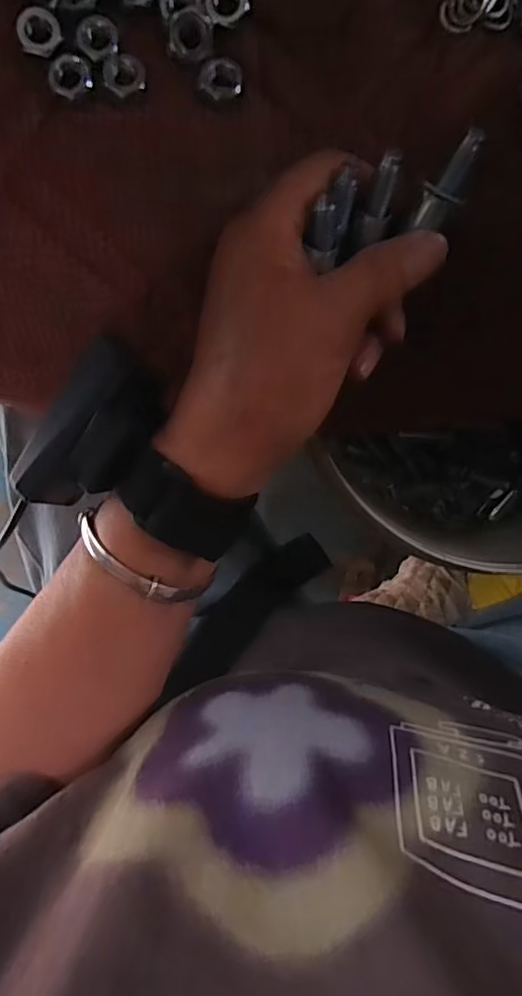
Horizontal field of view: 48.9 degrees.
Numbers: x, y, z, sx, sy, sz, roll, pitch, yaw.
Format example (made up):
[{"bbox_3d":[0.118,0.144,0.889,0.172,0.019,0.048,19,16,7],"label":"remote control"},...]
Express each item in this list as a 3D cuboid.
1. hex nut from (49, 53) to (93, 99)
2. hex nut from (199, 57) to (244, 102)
[{"bbox_3d":[-0.072,-0.159,0.215,0.015,0.004,0.014,-33,96,7],"label":"hex nut"},{"bbox_3d":[-0.015,-0.160,0.219,0.016,0.004,0.013,-17,98,5],"label":"hex nut"}]

